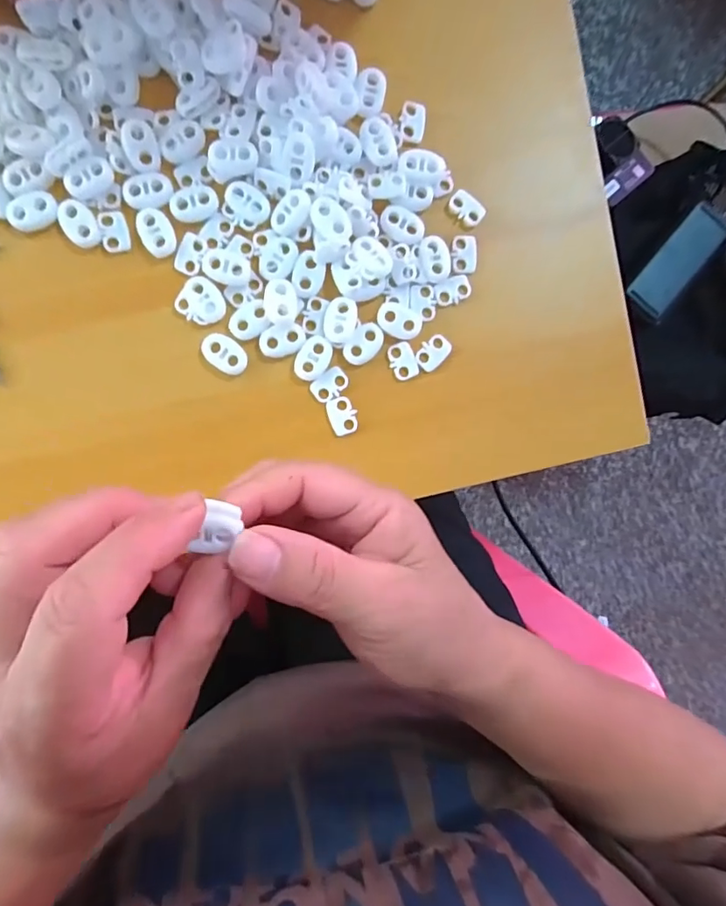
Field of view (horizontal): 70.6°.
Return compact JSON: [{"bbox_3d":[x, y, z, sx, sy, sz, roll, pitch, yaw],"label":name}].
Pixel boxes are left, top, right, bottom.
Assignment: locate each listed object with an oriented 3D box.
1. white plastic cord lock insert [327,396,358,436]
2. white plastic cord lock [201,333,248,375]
[{"bbox_3d":[-0.010,-0.018,0.253,0.014,0.004,0.019,-16,96,-3],"label":"white plastic cord lock insert"},{"bbox_3d":[-0.066,-0.047,0.245,0.023,0.005,0.015,43,91,-6],"label":"white plastic cord lock"}]

